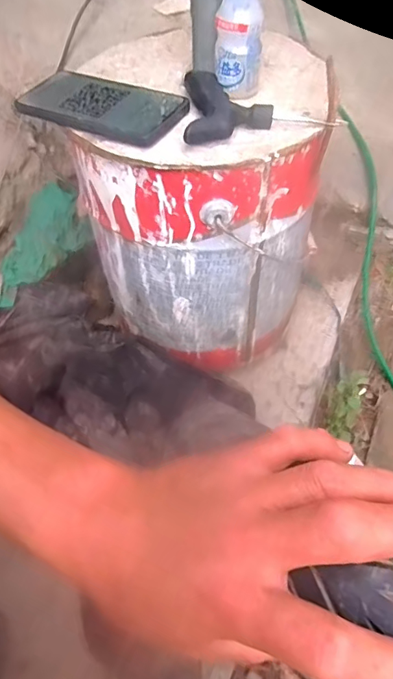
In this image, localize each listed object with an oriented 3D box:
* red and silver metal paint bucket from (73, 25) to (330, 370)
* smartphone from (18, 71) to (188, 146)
[{"bbox_3d":[0.008,-0.174,0.610,0.248,0.309,0.282,-3,57,3],"label":"red and silver metal paint bucket"},{"bbox_3d":[-0.088,-0.227,0.463,0.157,0.013,0.087,25,62,19],"label":"smartphone"}]

